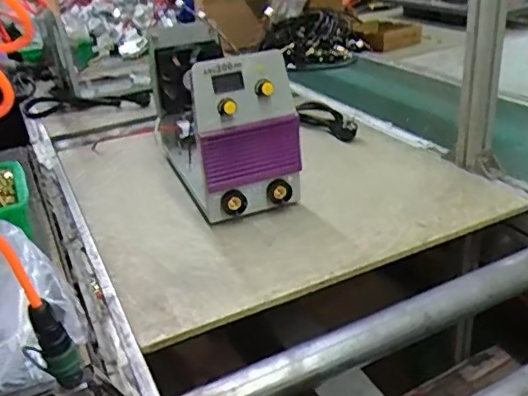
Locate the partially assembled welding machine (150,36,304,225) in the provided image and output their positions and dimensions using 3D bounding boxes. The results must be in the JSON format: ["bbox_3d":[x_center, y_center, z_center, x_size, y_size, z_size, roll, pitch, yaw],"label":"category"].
[{"bbox_3d":[-0.086,-0.144,0.951,0.153,0.233,0.362,-15,29,-17],"label":"partially assembled welding machine"}]

